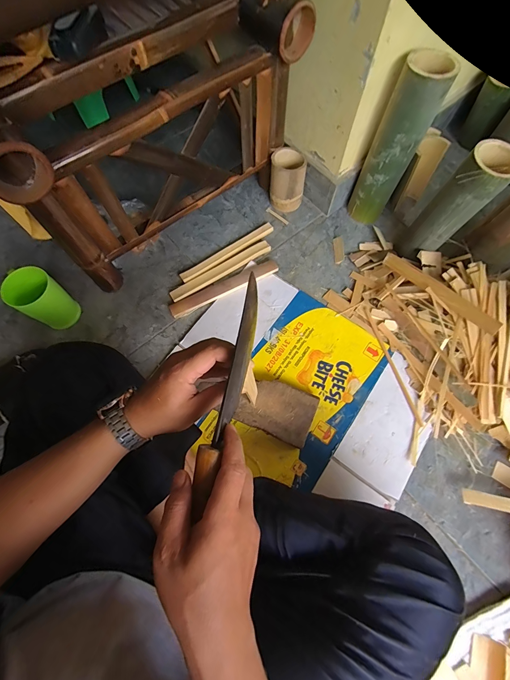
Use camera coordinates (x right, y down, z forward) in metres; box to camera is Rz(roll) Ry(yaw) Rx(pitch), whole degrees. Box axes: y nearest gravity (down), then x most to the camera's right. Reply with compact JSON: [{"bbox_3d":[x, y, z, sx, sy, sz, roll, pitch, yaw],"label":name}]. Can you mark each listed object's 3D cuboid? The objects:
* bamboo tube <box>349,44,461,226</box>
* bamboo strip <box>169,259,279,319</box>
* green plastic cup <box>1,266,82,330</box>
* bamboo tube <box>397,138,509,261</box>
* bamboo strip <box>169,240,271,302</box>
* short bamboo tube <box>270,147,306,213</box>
[{"bbox_3d":[0.299,-0.410,0.665,0.094,0.324,0.084,23,71,8],"label":"bamboo tube"},{"bbox_3d":[-0.072,-0.127,0.721,0.275,0.011,0.042,-26,72,-10],"label":"bamboo strip"},{"bbox_3d":[-0.451,-0.083,0.639,0.089,0.134,0.087,0,70,0],"label":"green plastic cup"},{"bbox_3d":[0.401,-0.266,0.613,0.089,0.234,0.094,-43,75,-14],"label":"bamboo tube"},{"bbox_3d":[-0.081,-0.169,0.735,0.271,0.012,0.031,-32,73,-11],"label":"bamboo strip"},{"bbox_3d":[0.082,-0.404,0.769,0.084,0.121,0.085,2,70,0],"label":"short bamboo tube"}]

